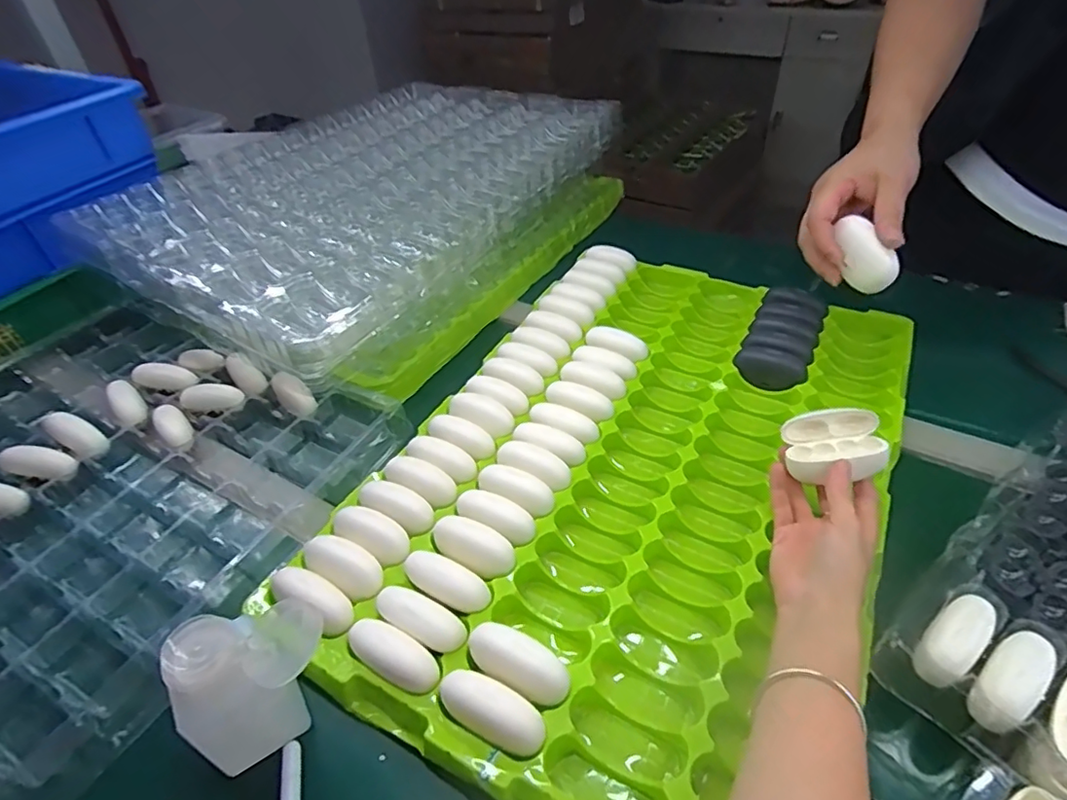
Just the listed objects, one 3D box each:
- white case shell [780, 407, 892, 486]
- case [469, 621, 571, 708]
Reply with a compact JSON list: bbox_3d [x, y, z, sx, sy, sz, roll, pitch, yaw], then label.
[{"bbox_3d":[0.229,0.037,0.433,0.069,0.036,0.047,-16,43,8],"label":"white case shell"},{"bbox_3d":[-0.009,0.166,0.358,0.066,0.023,0.027,22,49,24],"label":"case"}]

